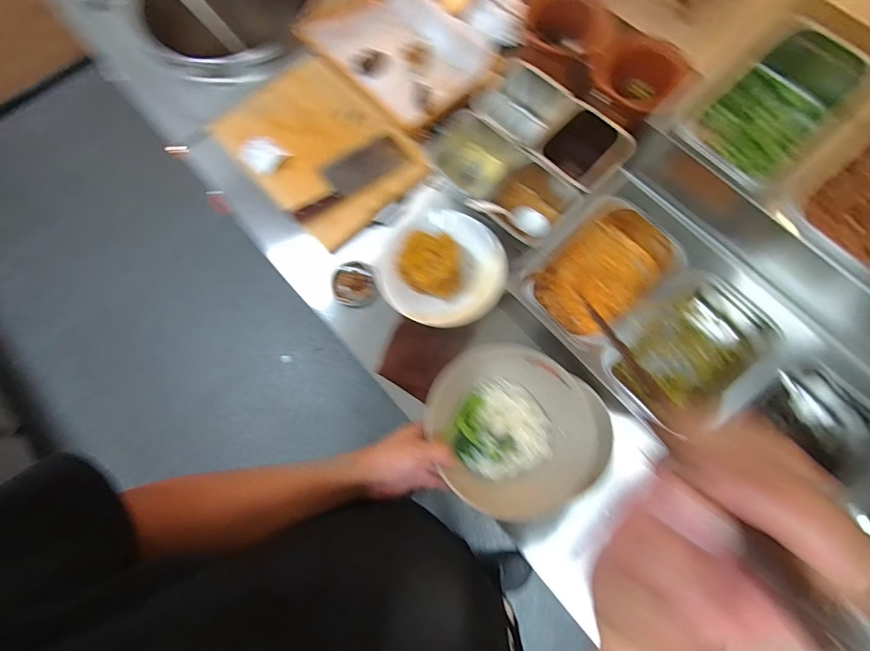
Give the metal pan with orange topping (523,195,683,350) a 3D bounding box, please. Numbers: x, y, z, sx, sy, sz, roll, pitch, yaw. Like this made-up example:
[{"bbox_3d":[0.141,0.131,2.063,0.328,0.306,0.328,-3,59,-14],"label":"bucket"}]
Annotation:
[{"bbox_3d":[0.288,-0.093,0.703,0.176,0.085,0.252,42,79,12],"label":"metal pan with orange topping"}]

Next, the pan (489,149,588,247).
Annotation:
[{"bbox_3d":[0.177,-0.225,0.762,0.145,0.091,0.152,40,78,12],"label":"pan"}]

